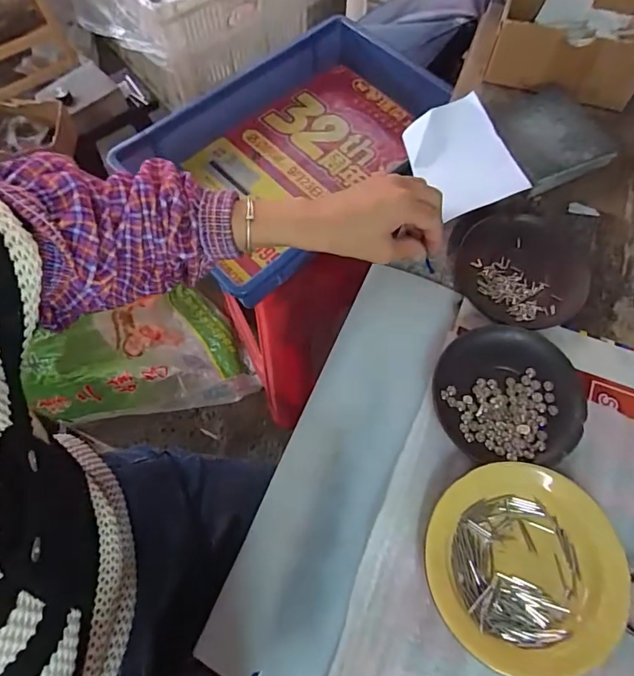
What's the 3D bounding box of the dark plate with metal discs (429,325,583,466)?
[{"bbox_3d":[0.156,0.045,0.376,0.114,0.010,0.111,-1,69,3],"label":"dark plate with metal discs"}]

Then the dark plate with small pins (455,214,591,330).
[{"bbox_3d":[0.191,-0.064,0.431,0.115,0.019,0.121,-1,69,3],"label":"dark plate with small pins"}]

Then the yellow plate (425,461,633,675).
[{"bbox_3d":[0.145,0.156,0.317,0.129,0.029,0.130,-1,69,3],"label":"yellow plate"}]

